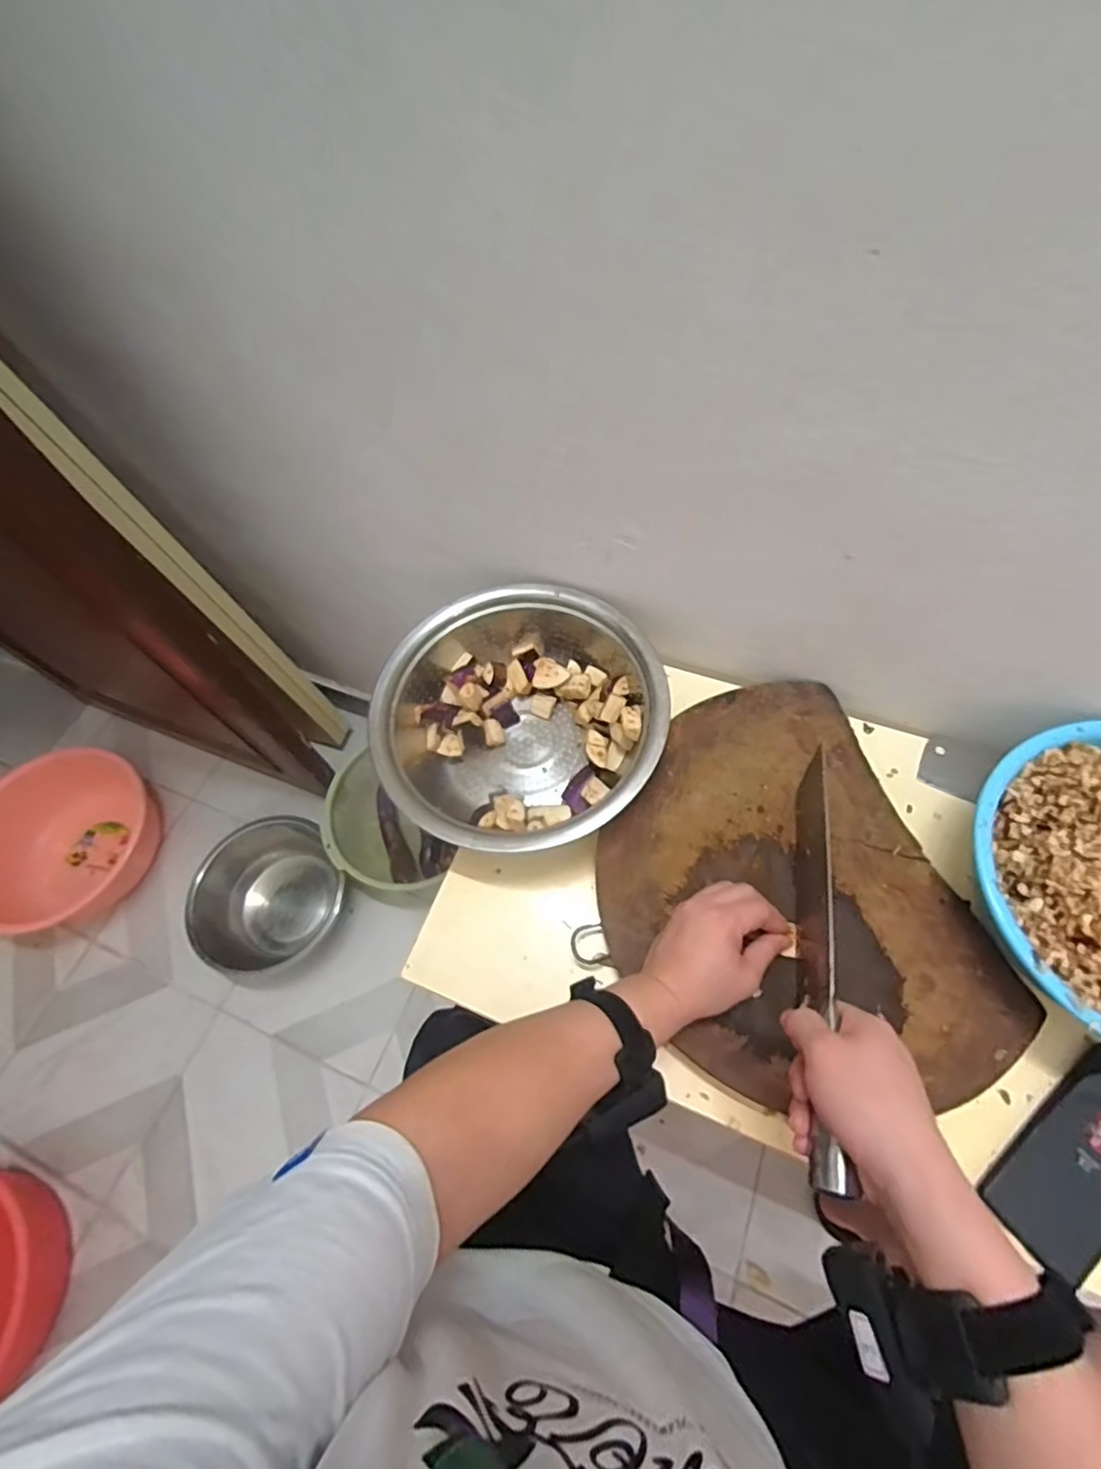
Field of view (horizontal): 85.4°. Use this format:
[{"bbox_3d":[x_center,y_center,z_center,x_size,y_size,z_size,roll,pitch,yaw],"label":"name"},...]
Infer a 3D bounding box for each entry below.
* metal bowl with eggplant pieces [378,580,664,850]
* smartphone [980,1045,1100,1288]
[{"bbox_3d":[-0.032,-0.010,0.608,0.274,0.096,0.267,-1,63,3],"label":"metal bowl with eggplant pieces"},{"bbox_3d":[0.405,0.316,0.449,0.160,0.014,0.072,-37,67,-15],"label":"smartphone"}]

